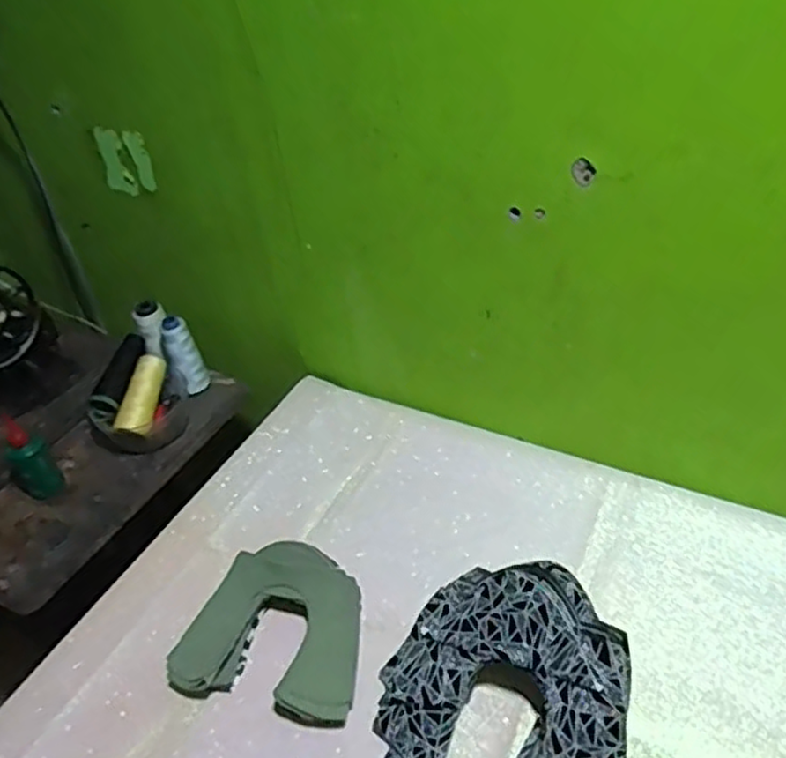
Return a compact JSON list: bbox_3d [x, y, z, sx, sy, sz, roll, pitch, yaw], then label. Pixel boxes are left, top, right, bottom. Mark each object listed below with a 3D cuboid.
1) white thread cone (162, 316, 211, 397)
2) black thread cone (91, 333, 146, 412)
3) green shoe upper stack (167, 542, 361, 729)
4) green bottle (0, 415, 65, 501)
[{"bbox_3d":[-0.278,-0.025,0.929,0.043,0.120,0.041,-21,43,-15],"label":"white thread cone"},{"bbox_3d":[-0.356,-0.006,0.902,0.042,0.037,0.121,-2,40,6],"label":"black thread cone"},{"bbox_3d":[-0.110,0.227,0.640,0.172,0.054,0.143,5,42,14],"label":"green shoe upper stack"},{"bbox_3d":[-0.432,0.099,0.815,0.042,0.107,0.045,30,53,35],"label":"green bottle"}]

